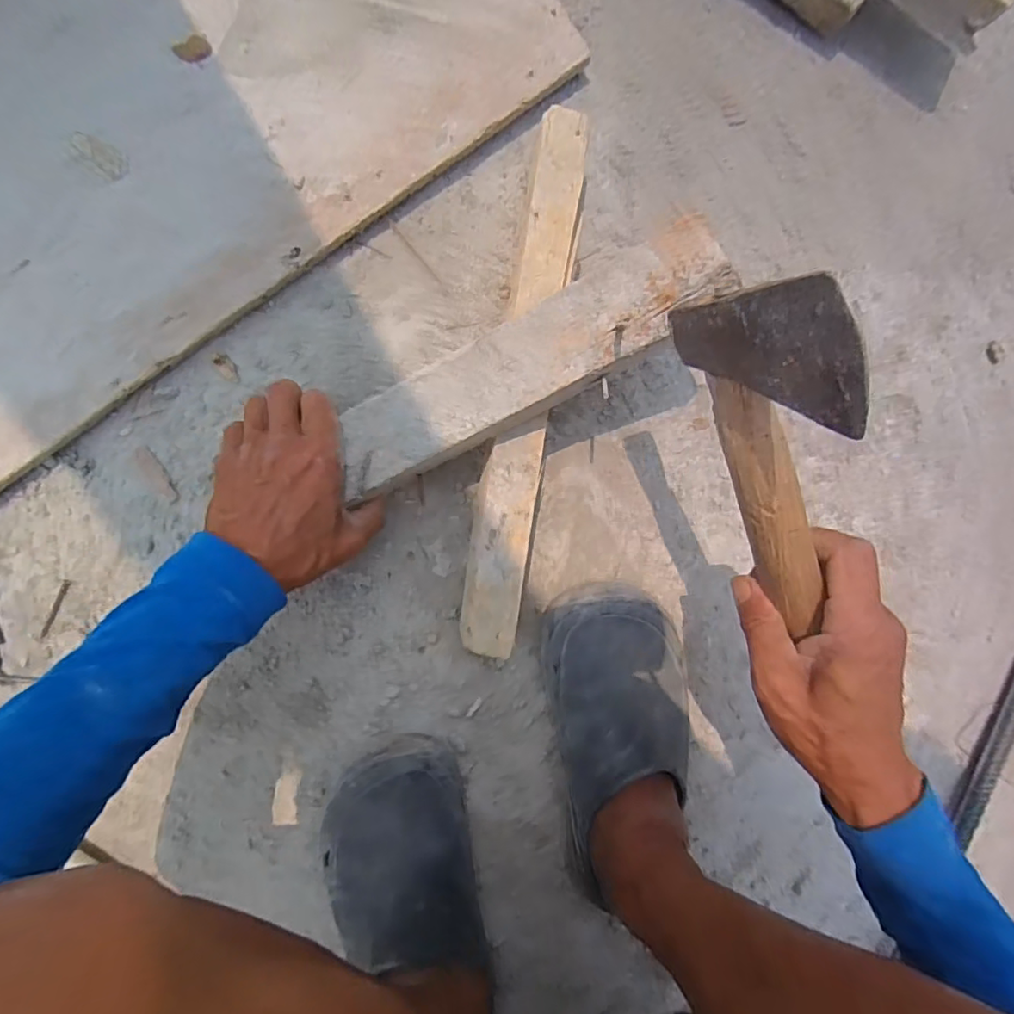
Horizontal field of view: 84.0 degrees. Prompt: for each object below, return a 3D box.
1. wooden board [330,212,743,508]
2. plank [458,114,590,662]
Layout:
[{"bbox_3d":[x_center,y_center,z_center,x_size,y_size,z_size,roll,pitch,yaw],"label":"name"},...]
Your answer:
[{"bbox_3d":[0.008,-0.088,0.354,0.262,0.018,0.059,-28,98,12],"label":"wooden board"},{"bbox_3d":[0.013,-0.081,0.395,0.039,0.011,0.378,9,93,-7],"label":"plank"}]

